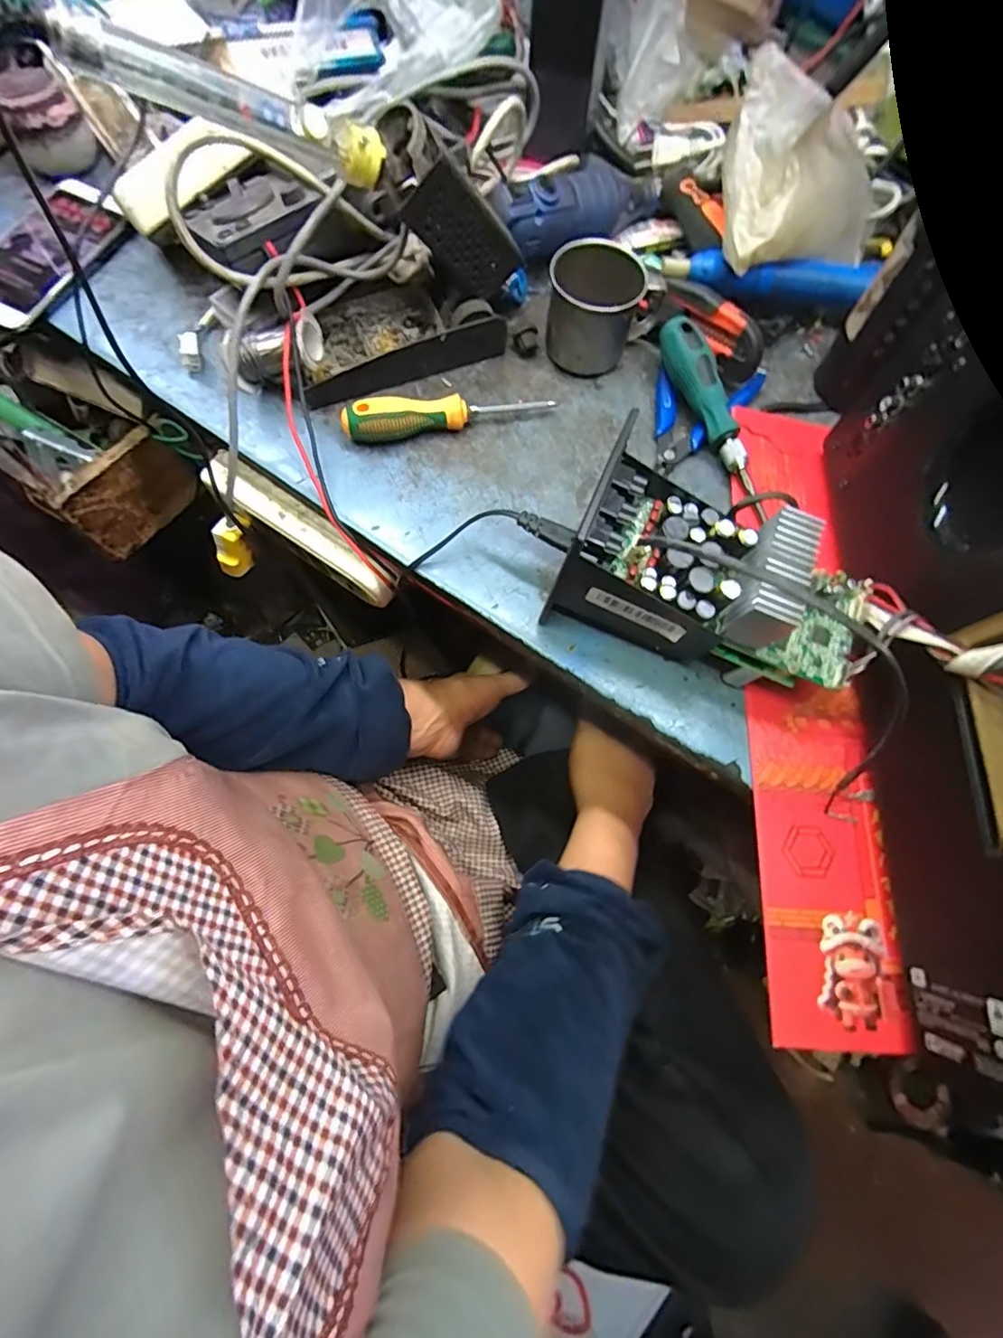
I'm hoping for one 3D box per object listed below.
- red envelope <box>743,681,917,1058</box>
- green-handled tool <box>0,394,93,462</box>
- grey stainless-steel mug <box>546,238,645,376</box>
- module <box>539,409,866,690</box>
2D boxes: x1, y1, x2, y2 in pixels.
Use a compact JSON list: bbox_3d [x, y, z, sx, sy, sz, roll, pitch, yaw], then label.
[{"bbox_3d":[0.192,0.110,0.324,0.077,0.006,0.202,4,72,1],"label":"red envelope"},{"bbox_3d":[-0.439,-0.227,0.497,0.144,0.017,0.021,32,74,8],"label":"green-handled tool"},{"bbox_3d":[0.068,-0.270,0.408,0.063,0.057,0.066,5,72,-1],"label":"grey stainless-steel mug"},{"bbox_3d":[0.123,-0.049,0.326,0.178,0.095,0.086,24,73,5],"label":"module"}]

